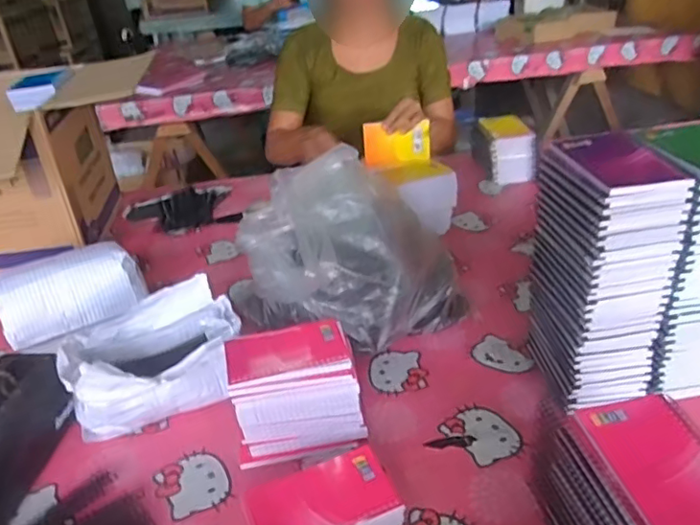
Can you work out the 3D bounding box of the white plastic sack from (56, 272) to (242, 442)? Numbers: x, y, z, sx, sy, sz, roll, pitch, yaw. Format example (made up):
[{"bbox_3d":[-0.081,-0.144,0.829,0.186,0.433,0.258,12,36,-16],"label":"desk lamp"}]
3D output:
[{"bbox_3d":[-0.230,0.123,0.707,0.199,0.123,0.132,-20,34,-24],"label":"white plastic sack"}]

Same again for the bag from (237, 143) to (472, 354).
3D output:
[{"bbox_3d":[-0.008,-0.012,0.820,0.246,0.211,0.265,-27,38,-32],"label":"bag"}]

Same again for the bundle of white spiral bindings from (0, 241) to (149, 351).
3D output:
[{"bbox_3d":[-0.406,0.054,0.866,0.194,0.106,0.086,-16,33,-18],"label":"bundle of white spiral bindings"}]

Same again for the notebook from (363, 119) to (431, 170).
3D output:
[{"bbox_3d":[0.095,-0.241,1.187,0.127,0.092,0.011,-5,29,7],"label":"notebook"}]

